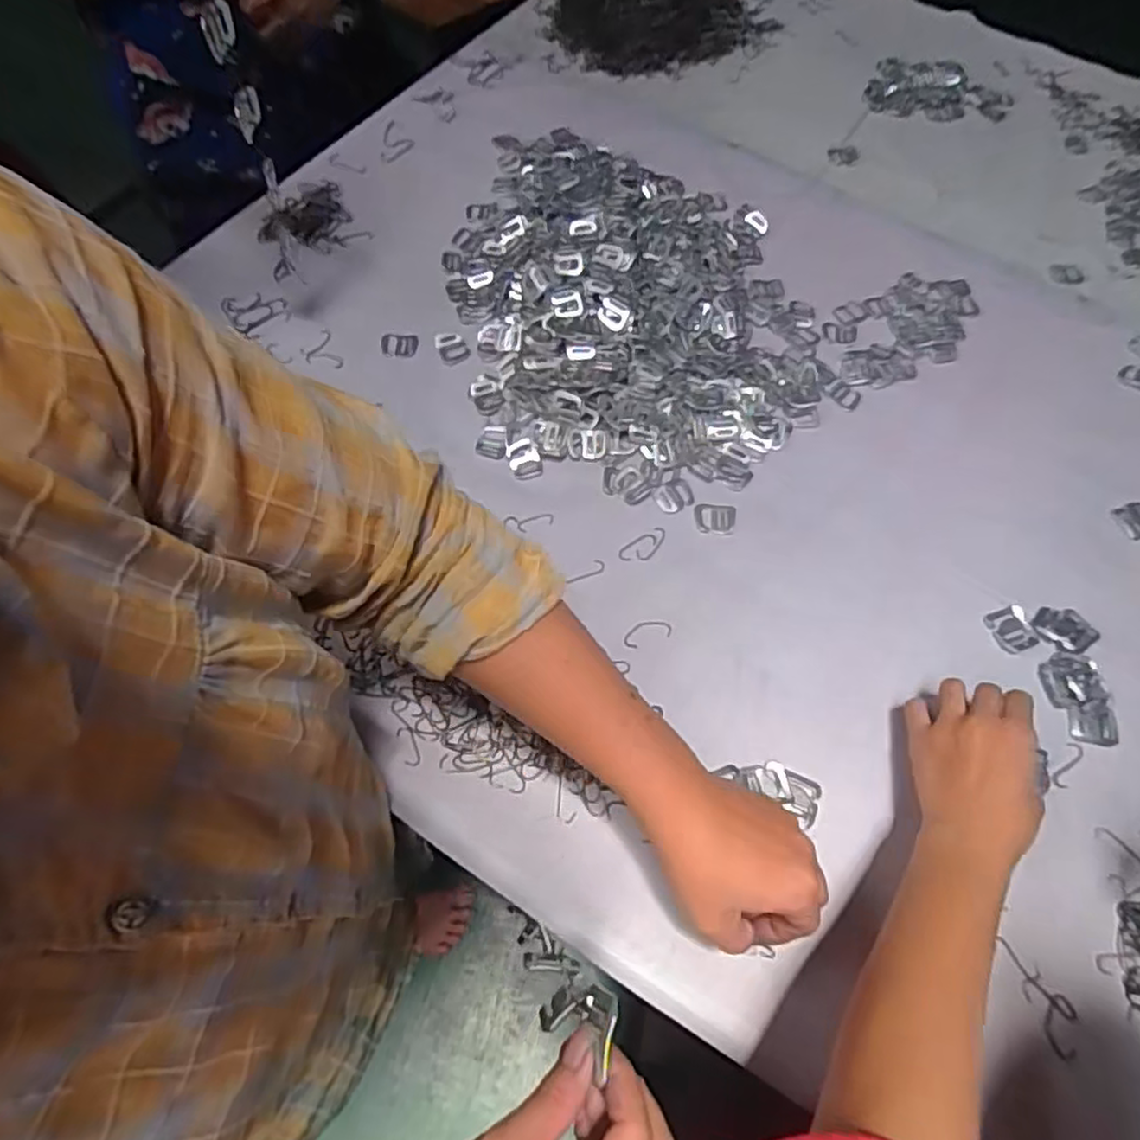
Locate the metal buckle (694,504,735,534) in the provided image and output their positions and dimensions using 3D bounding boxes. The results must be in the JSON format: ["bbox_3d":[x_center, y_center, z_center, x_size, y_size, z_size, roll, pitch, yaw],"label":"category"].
[{"bbox_3d":[0.120,-0.043,0.571,0.033,0.004,0.025,5,63,-1],"label":"metal buckle"}]

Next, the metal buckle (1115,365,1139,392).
[{"bbox_3d":[0.548,-0.186,0.672,0.037,0.004,0.032,21,64,7],"label":"metal buckle"}]

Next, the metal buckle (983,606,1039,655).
[{"bbox_3d":[0.345,0.047,0.543,0.035,0.004,0.036,-15,65,-11],"label":"metal buckle"}]

